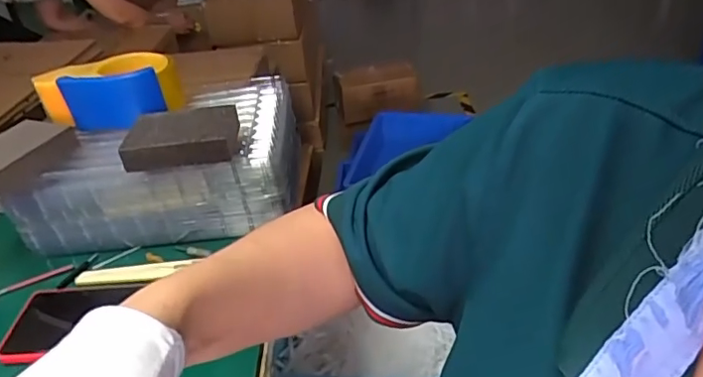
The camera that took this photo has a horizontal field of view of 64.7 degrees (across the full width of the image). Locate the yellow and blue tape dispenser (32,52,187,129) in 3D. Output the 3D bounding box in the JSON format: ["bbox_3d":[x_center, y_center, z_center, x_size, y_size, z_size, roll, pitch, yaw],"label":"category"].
[{"bbox_3d":[-0.266,-0.108,0.617,0.136,0.060,0.080,-1,34,7],"label":"yellow and blue tape dispenser"}]

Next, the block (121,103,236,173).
[{"bbox_3d":[-0.164,-0.050,0.537,0.103,0.032,0.062,-6,34,-1],"label":"block"}]

